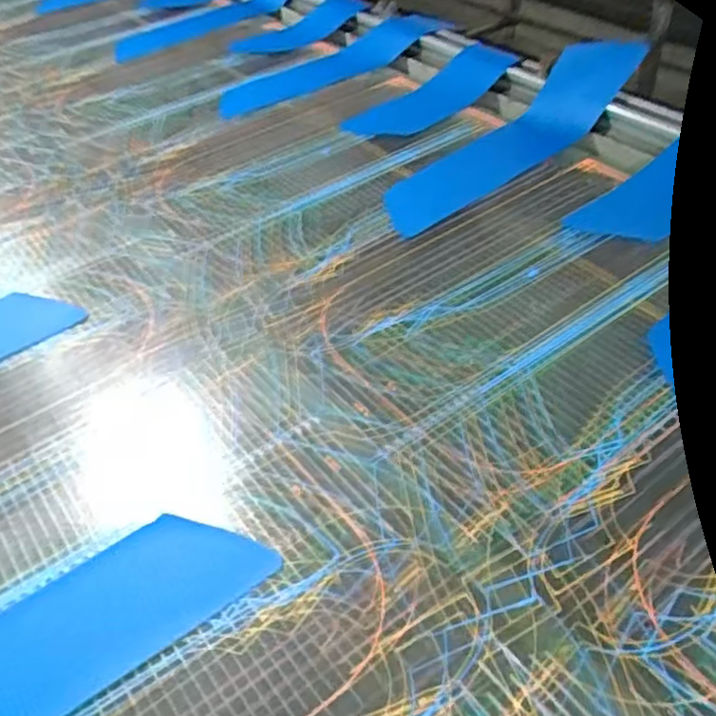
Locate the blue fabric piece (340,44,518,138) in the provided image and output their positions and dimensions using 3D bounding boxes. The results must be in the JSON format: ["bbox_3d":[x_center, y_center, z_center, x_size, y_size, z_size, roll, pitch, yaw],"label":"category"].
[{"bbox_3d":[0.124,-0.445,1.223,0.345,0.039,0.109,-34,45,-12],"label":"blue fabric piece"}]

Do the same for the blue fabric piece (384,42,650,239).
[{"bbox_3d":[0.220,-0.315,1.045,0.510,0.071,0.125,-38,48,-16],"label":"blue fabric piece"}]

